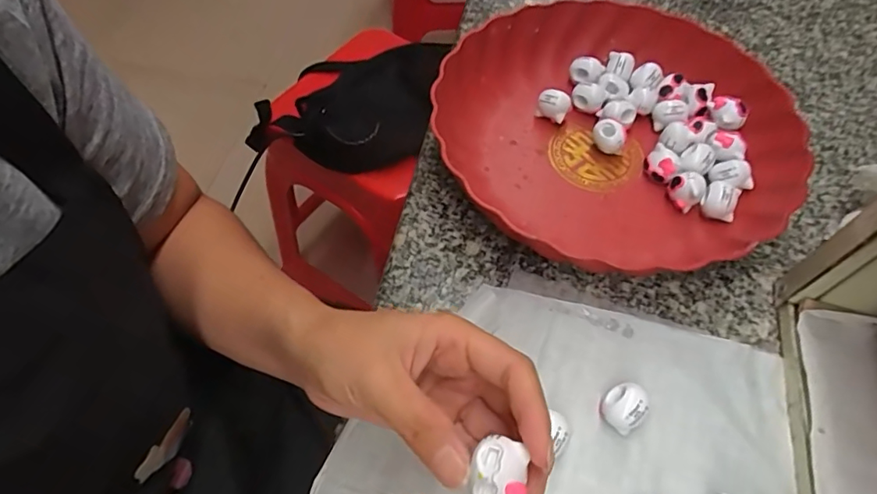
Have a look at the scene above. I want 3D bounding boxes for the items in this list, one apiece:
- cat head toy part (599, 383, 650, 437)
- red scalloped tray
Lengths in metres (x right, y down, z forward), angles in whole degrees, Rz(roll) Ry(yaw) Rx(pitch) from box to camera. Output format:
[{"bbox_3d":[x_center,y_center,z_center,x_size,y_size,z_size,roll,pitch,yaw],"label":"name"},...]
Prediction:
[{"bbox_3d":[0.100,0.086,0.283,0.021,0.023,0.021,0,58,0],"label":"cat head toy part"},{"bbox_3d":[0.119,-0.083,0.373,0.225,0.047,0.227,-19,60,-12],"label":"red scalloped tray"}]

